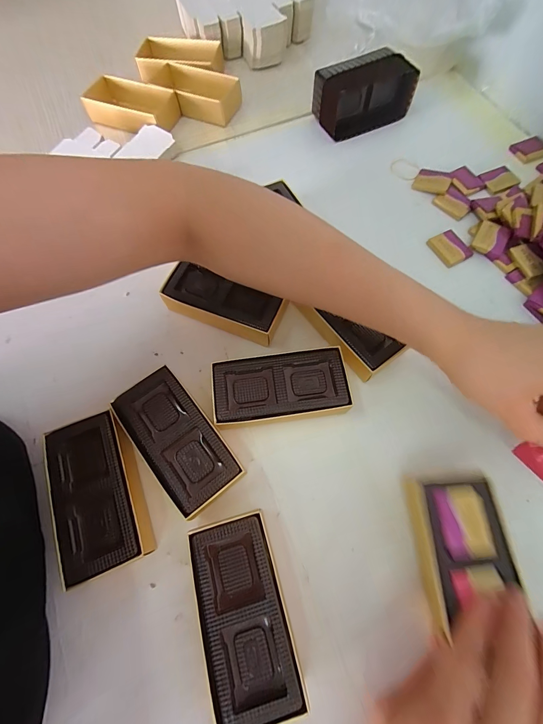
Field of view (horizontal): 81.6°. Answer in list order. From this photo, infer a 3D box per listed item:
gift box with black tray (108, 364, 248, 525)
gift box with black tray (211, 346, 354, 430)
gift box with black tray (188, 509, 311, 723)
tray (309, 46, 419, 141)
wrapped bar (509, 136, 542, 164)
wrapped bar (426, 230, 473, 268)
[{"bbox_3d":[-0.076,0.065,0.263,0.056,0.033,0.113,-39,73,-12],"label":"gift box with black tray"},{"bbox_3d":[0.008,0.026,0.276,0.112,0.031,0.059,-8,69,-1],"label":"gift box with black tray"},{"bbox_3d":[-0.020,0.172,0.221,0.056,0.032,0.113,-15,69,-4],"label":"gift box with black tray"},{"bbox_3d":[0.118,-0.348,0.406,0.119,0.058,0.071,-19,70,-6],"label":"tray"},{"bbox_3d":[0.326,-0.267,0.396,0.039,0.009,0.034,-23,70,-7],"label":"wrapped bar"},{"bbox_3d":[0.196,-0.125,0.345,0.034,0.007,0.040,-25,70,-8],"label":"wrapped bar"}]

